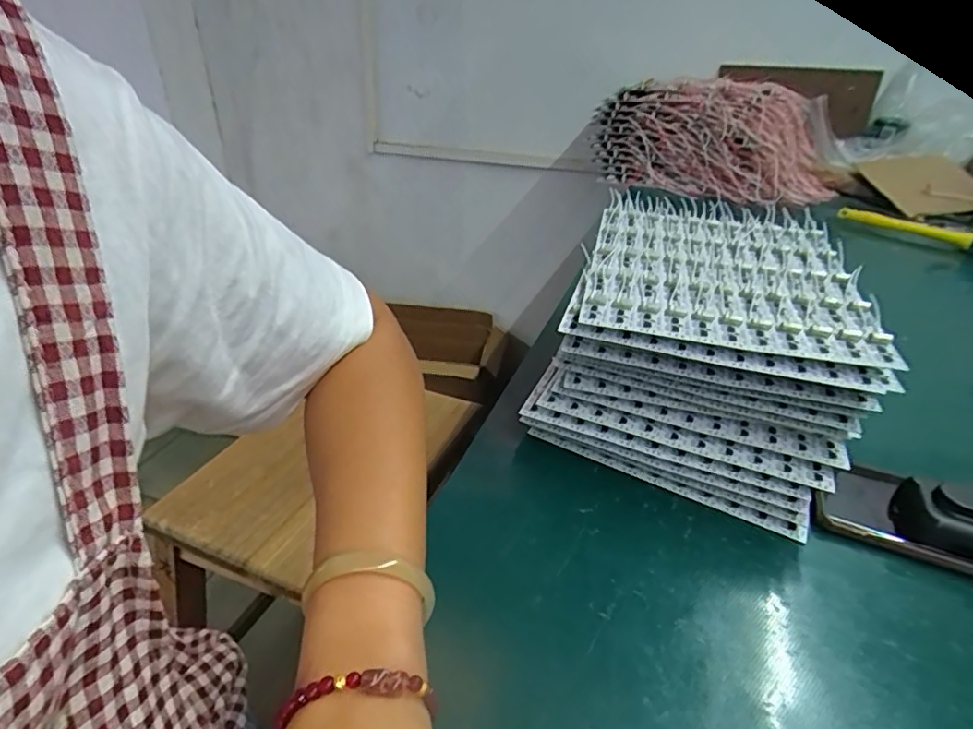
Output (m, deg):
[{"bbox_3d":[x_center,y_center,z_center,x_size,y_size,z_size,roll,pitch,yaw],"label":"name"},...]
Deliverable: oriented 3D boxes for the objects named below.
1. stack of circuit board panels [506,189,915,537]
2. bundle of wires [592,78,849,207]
[{"bbox_3d":[0.186,-0.025,0.475,0.218,0.129,0.276,17,34,20],"label":"stack of circuit board panels"},{"bbox_3d":[0.412,-0.420,1.045,0.417,0.191,0.169,22,40,32],"label":"bundle of wires"}]

